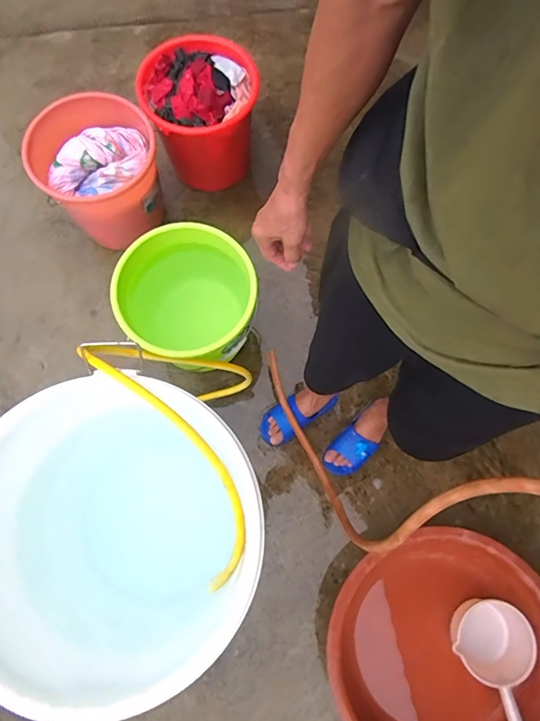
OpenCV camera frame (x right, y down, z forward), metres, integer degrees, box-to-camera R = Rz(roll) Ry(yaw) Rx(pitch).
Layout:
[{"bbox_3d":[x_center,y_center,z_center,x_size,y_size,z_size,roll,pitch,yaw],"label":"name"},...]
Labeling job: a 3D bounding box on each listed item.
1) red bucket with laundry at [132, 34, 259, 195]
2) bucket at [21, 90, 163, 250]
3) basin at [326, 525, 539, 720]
[{"bbox_3d":[-0.229,-0.781,1.518,0.335,0.374,0.356,0,73,-1],"label":"red bucket with laundry"},{"bbox_3d":[-0.511,-0.539,1.408,0.333,0.330,0.327,0,73,-1],"label":"bucket"},{"bbox_3d":[0.423,0.719,1.123,0.539,0.196,0.533,0,73,-1],"label":"basin"}]

